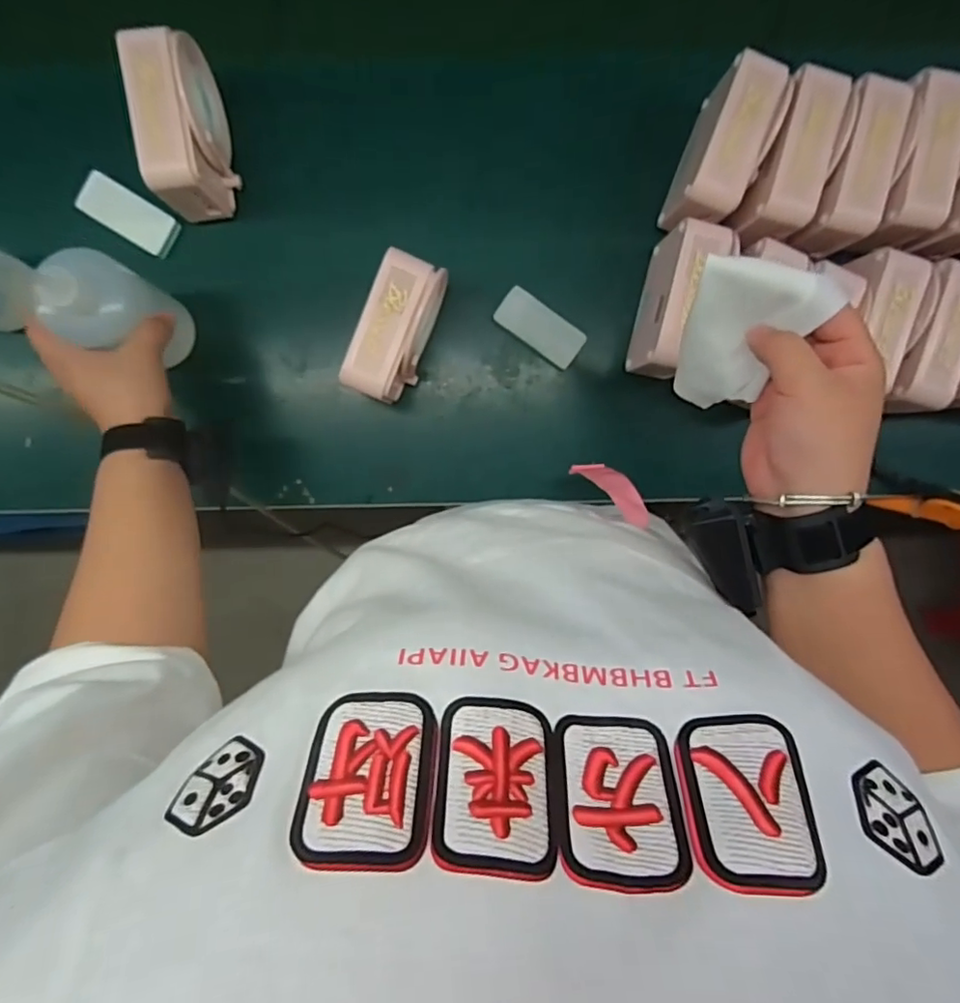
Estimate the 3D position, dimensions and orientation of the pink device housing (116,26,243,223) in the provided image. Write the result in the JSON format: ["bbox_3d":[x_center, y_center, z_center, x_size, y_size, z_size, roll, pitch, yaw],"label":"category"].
[{"bbox_3d":[-0.262,-0.329,0.521,0.053,0.093,0.128,-4,94,1],"label":"pink device housing"}]

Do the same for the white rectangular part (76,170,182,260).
[{"bbox_3d":[-0.344,-0.281,0.573,0.087,0.012,0.042,31,94,-14],"label":"white rectangular part"}]

